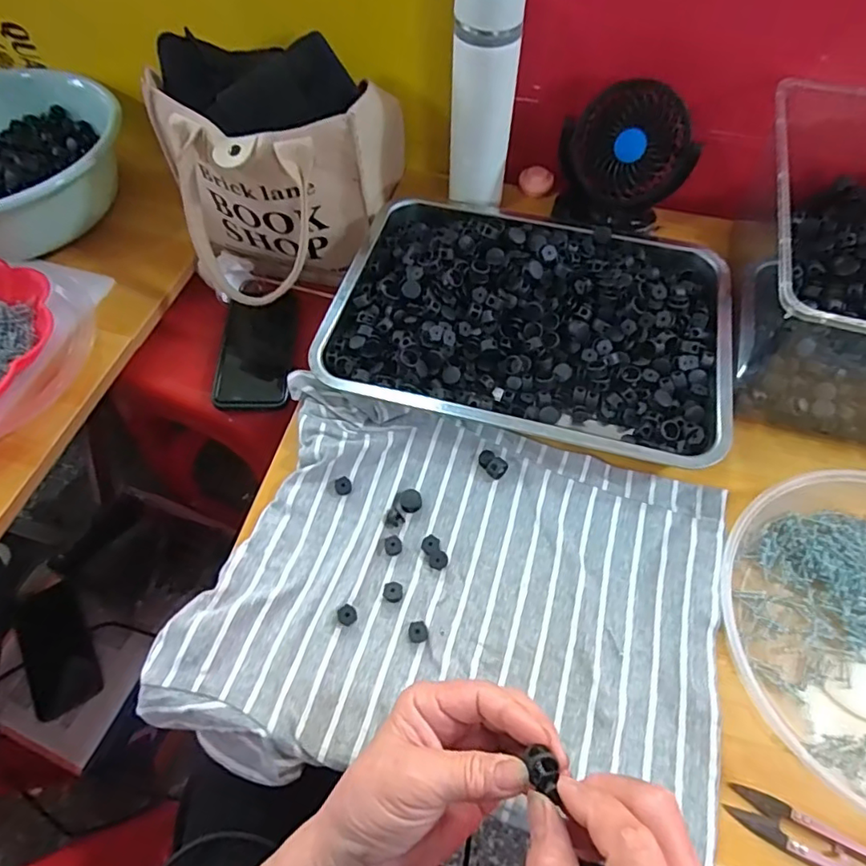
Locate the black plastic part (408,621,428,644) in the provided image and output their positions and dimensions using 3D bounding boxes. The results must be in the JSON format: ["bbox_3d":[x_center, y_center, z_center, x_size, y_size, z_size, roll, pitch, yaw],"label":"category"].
[{"bbox_3d":[-0.010,0.140,0.390,0.014,0.008,0.014,0,60,0],"label":"black plastic part"}]

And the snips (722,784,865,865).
[{"bbox_3d":[0.228,0.242,0.327,0.101,0.010,0.024,22,62,12],"label":"snips"}]

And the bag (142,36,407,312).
[{"bbox_3d":[-0.157,-0.245,0.575,0.226,0.214,0.198,4,60,2],"label":"bag"}]

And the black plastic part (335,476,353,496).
[{"bbox_3d":[-0.073,0.042,0.447,0.013,0.008,0.015,-24,63,-14],"label":"black plastic part"}]

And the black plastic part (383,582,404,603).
[{"bbox_3d":[-0.029,0.116,0.405,0.014,0.008,0.014,0,60,0],"label":"black plastic part"}]

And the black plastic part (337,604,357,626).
[{"bbox_3d":[-0.061,0.130,0.396,0.013,0.007,0.013,0,60,0],"label":"black plastic part"}]

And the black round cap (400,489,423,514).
[{"bbox_3d":[-0.017,0.053,0.438,0.018,0.007,0.017,0,60,0],"label":"black round cap"}]

